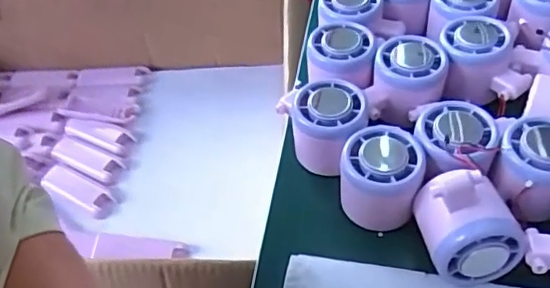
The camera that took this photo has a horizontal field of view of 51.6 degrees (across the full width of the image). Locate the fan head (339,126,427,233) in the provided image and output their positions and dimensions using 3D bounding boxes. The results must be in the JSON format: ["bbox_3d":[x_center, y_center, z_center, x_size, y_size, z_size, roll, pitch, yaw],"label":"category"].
[{"bbox_3d":[0.073,0.025,0.397,0.053,0.054,0.050,-3,49,4],"label":"fan head"}]

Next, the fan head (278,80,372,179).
[{"bbox_3d":[0.036,-0.012,0.432,0.066,0.052,0.063,-2,49,4],"label":"fan head"}]

